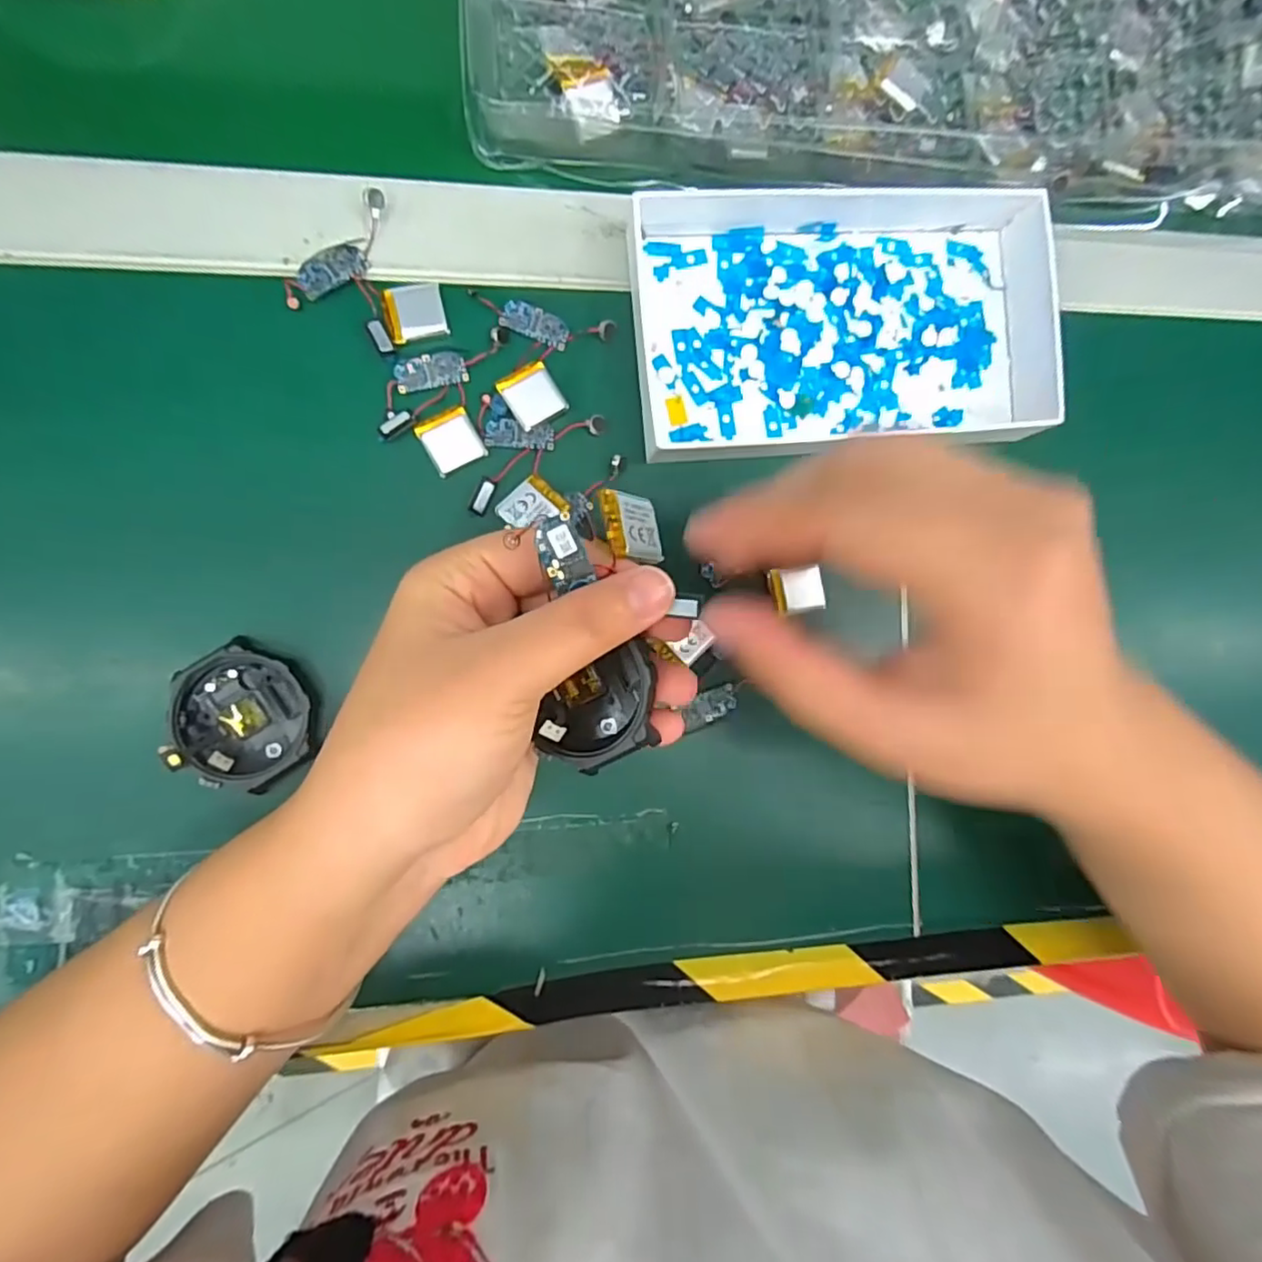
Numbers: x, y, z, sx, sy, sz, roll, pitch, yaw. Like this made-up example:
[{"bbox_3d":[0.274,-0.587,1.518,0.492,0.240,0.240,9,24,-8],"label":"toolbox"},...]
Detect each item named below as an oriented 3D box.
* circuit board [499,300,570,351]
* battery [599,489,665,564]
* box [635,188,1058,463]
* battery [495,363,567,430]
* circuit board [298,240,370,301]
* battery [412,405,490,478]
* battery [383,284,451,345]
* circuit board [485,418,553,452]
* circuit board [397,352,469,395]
[{"bbox_3d":[-0.039,-0.127,0.254,0.028,0.004,0.013,19,87,-7],"label":"circuit board"},{"bbox_3d":[0.001,-0.032,0.190,0.022,0.004,0.021,0,77,-43],"label":"battery"},{"bbox_3d":[0.089,-0.132,0.259,0.169,0.027,0.107,-5,89,-7],"label":"box"},{"bbox_3d":[-0.040,-0.095,0.253,0.022,0.004,0.022,-34,93,-7],"label":"battery"},{"bbox_3d":[-0.116,-0.143,0.242,0.029,0.004,0.013,-34,93,-7],"label":"circuit board"},{"bbox_3d":[-0.072,-0.076,0.248,0.021,0.004,0.023,-30,93,-7],"label":"battery"},{"bbox_3d":[-0.086,-0.127,0.246,0.022,0.004,0.021,-13,90,-7],"label":"battery"},{"bbox_3d":[-0.045,-0.081,0.253,0.027,0.004,0.012,2,88,-7],"label":"circuit board"},{"bbox_3d":[-0.080,-0.104,0.249,0.027,0.004,0.013,-15,91,-7],"label":"circuit board"}]

